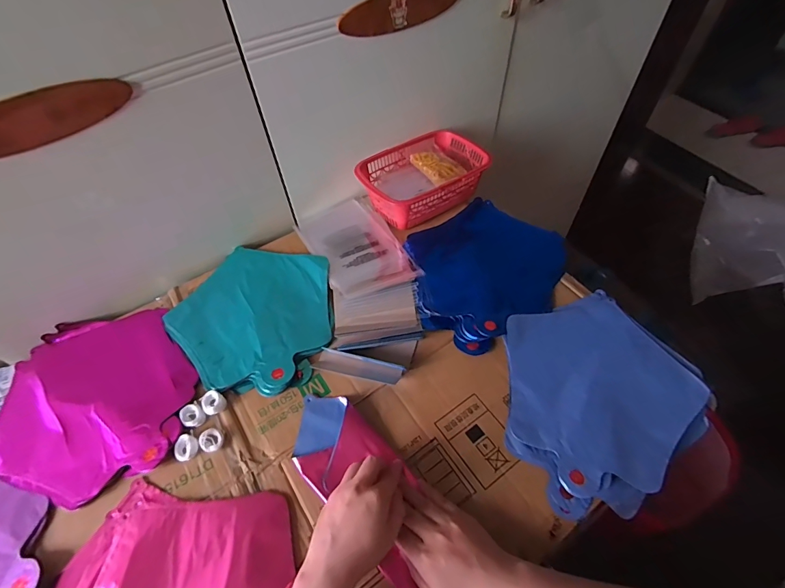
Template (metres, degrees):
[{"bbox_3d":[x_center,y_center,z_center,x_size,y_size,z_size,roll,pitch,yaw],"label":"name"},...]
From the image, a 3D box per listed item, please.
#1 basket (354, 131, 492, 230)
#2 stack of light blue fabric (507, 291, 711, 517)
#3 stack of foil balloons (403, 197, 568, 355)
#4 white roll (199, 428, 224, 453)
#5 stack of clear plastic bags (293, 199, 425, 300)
[{"bbox_3d":[0.049,-0.205,0.691,0.222,0.064,0.148,-28,58,-18],"label":"basket"},{"bbox_3d":[0.247,0.116,0.492,0.253,0.015,0.227,-28,58,-18],"label":"stack of light blue fabric"},{"bbox_3d":[0.133,-0.046,0.604,0.244,0.025,0.223,-28,58,-18],"label":"stack of foil balloons"},{"bbox_3d":[-0.212,0.172,0.465,0.025,0.012,0.025,0,54,1],"label":"white roll"},{"bbox_3d":[-0.063,-0.079,0.653,0.133,0.033,0.223,-25,57,-16],"label":"stack of clear plastic bags"}]

